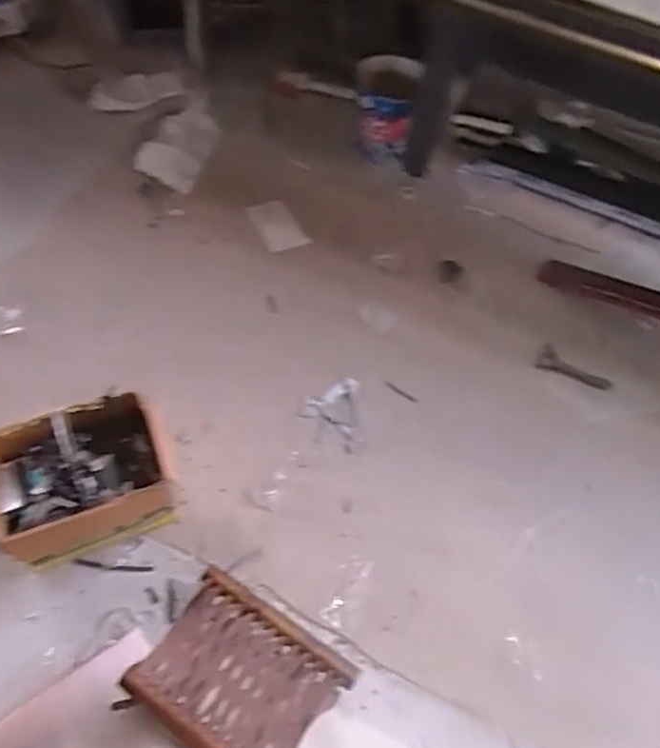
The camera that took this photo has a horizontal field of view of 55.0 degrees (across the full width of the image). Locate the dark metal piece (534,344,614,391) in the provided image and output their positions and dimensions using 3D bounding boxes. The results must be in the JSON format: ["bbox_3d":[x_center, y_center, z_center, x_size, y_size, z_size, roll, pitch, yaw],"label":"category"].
[{"bbox_3d":[0.692,-0.016,1.783,0.206,0.014,0.082,21,61,8],"label":"dark metal piece"}]

